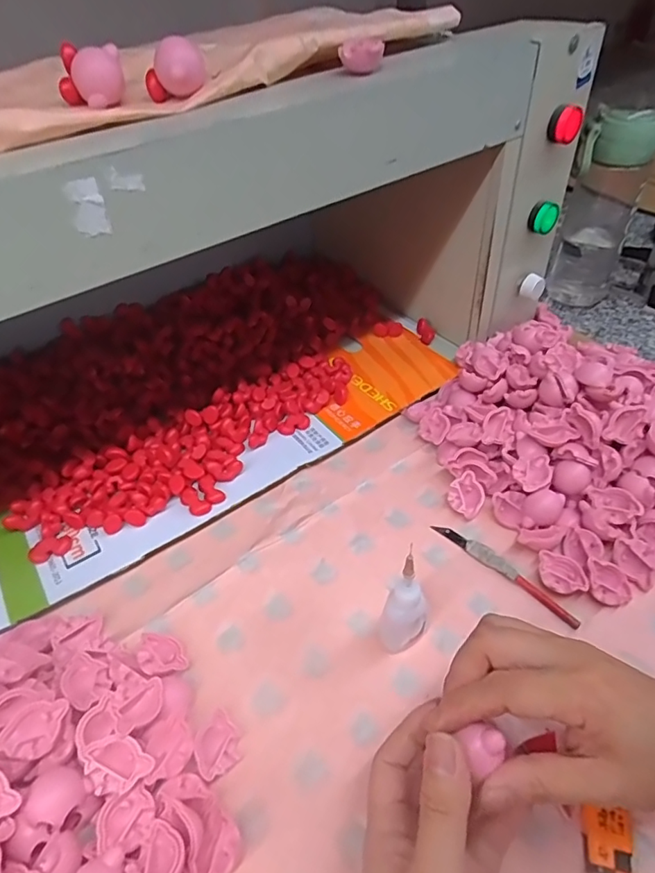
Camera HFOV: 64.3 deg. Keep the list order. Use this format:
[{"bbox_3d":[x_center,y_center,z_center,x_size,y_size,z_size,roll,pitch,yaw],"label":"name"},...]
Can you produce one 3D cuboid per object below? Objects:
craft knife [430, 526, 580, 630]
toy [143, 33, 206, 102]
[{"bbox_3d":[0.132,0.099,0.391,0.120,0.008,0.014,34,56,29],"label":"craft knife"},{"bbox_3d":[-0.089,-0.212,0.302,0.035,0.029,0.024,-13,47,-10],"label":"toy"}]

